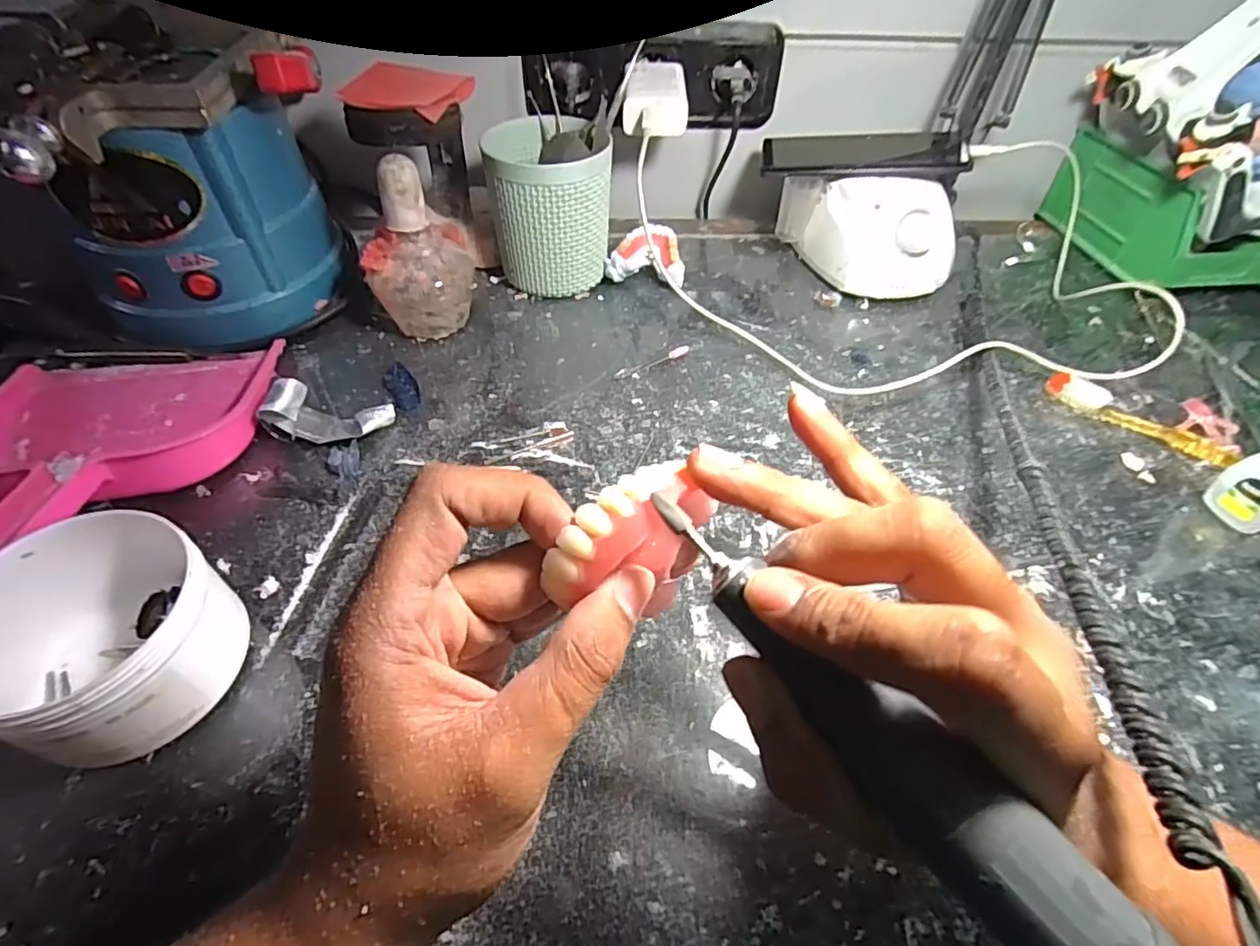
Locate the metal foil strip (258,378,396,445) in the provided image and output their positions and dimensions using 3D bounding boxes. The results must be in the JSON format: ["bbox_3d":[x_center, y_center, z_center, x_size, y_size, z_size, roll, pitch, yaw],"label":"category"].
[{"bbox_3d":[-0.188,-0.037,0.376,0.069,0.028,0.032,8,48,5],"label":"metal foil strip"}]

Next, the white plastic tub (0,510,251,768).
[{"bbox_3d":[-0.223,0.072,0.256,0.089,0.058,0.085,14,49,10],"label":"white plastic tub"}]

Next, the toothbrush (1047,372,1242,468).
[{"bbox_3d":[0.368,-0.016,0.386,0.189,0.018,0.017,36,56,26],"label":"toothbrush"}]

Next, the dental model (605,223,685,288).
[{"bbox_3d":[0.016,-0.179,0.506,0.063,0.039,0.047,10,48,7],"label":"dental model"}]

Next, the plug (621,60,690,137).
[{"bbox_3d":[0.020,-0.305,0.492,0.051,0.036,0.084,-1,48,-3],"label":"plug"}]

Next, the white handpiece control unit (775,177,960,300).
[{"bbox_3d":[0.195,-0.194,0.500,0.139,0.079,0.068,8,48,5],"label":"white handpiece control unit"}]

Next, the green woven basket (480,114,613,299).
[{"bbox_3d":[-0.061,-0.212,0.475,0.088,0.124,0.092,-1,48,-3],"label":"green woven basket"}]

